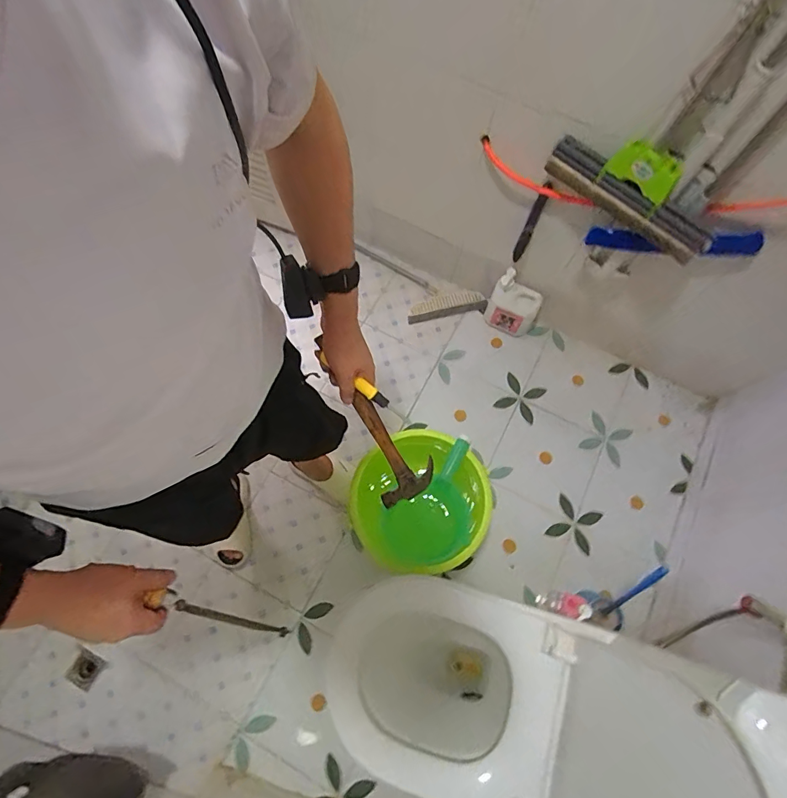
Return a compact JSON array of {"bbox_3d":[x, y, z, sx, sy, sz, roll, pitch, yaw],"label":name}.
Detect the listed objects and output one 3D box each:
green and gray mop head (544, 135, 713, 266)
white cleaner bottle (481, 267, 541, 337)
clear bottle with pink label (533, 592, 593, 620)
[{"bbox_3d":[0.499,-0.435,0.888,0.049,0.142,0.382,-40,76,-16],"label":"green and gray mop head"},{"bbox_3d":[0.388,-0.300,1.402,0.164,0.218,0.081,28,71,7],"label":"white cleaner bottle"},{"bbox_3d":[0.431,0.520,1.094,0.066,0.207,0.059,13,69,2],"label":"clear bottle with pink label"}]

